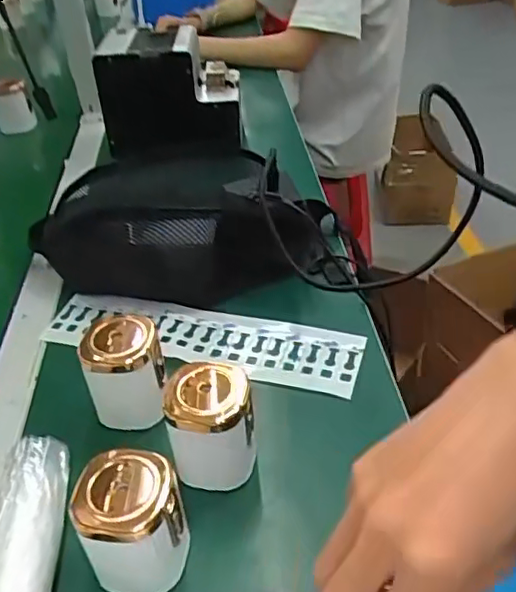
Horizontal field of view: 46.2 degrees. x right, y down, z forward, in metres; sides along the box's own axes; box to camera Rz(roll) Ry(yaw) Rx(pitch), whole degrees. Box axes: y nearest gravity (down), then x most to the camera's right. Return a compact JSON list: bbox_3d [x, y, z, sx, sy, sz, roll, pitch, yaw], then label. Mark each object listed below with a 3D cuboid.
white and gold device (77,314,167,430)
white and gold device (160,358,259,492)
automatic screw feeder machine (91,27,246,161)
[{"bbox_3d":[-0.097,0.057,0.455,0.061,0.078,0.055,-19,39,-17],"label":"white and gold device"},{"bbox_3d":[-0.030,0.089,0.404,0.058,0.078,0.053,-4,37,2],"label":"white and gold device"},{"bbox_3d":[-0.118,-0.286,0.839,0.177,0.130,0.138,-4,36,3],"label":"automatic screw feeder machine"}]

